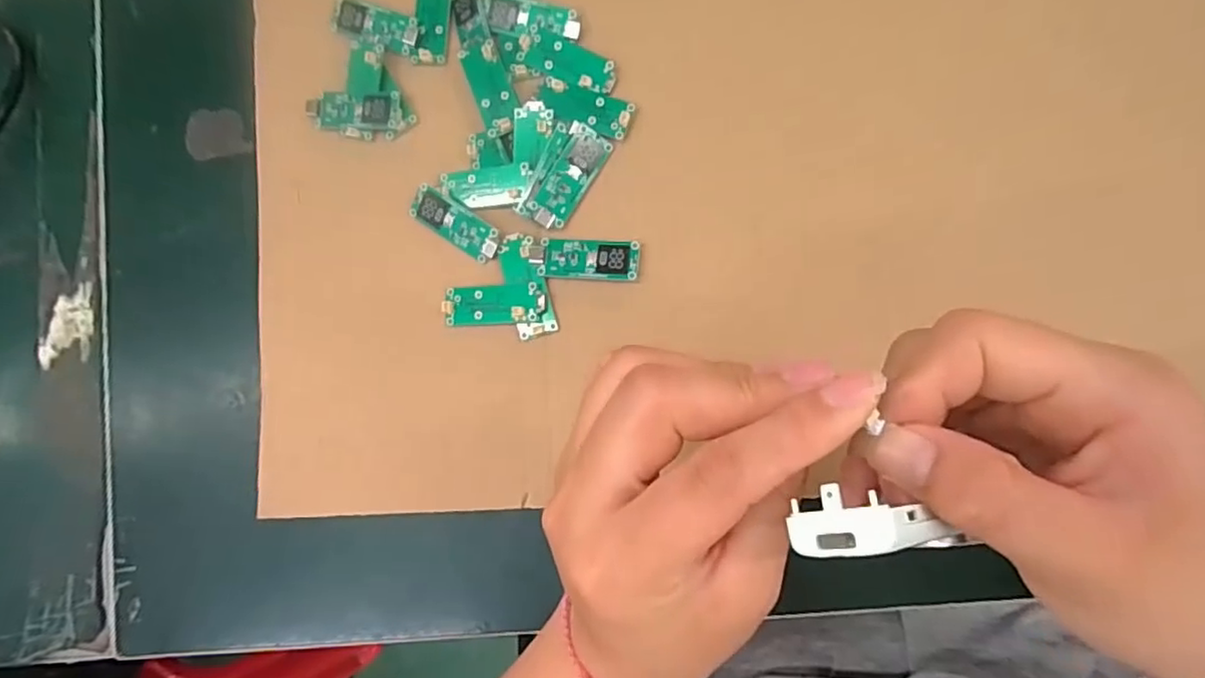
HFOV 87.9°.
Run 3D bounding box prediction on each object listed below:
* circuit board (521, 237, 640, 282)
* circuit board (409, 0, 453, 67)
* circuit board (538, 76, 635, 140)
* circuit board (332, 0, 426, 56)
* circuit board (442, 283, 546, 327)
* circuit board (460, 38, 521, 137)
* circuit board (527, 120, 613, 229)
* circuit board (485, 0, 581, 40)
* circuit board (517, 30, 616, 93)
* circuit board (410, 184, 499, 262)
[{"bbox_3d":[-0.010,-0.038,0.296,0.055,0.005,0.019,4,85,8],"label":"circuit board"},{"bbox_3d":[-0.088,-0.167,0.324,0.018,0.007,0.050,4,85,8],"label":"circuit board"},{"bbox_3d":[-0.009,-0.112,0.302,0.047,0.006,0.021,19,77,4],"label":"circuit board"},{"bbox_3d":[-0.119,-0.162,0.326,0.050,0.008,0.024,19,83,7],"label":"circuit board"},{"bbox_3d":[-0.053,-0.017,0.302,0.050,0.009,0.019,-1,84,8],"label":"circuit board"},{"bbox_3d":[-0.055,-0.123,0.308,0.019,0.006,0.046,-20,82,5],"label":"circuit board"},{"bbox_3d":[-0.016,-0.078,0.301,0.022,0.004,0.052,28,89,-9],"label":"circuit board"},{"bbox_3d":[-0.035,-0.160,0.311,0.050,0.004,0.018,14,87,9],"label":"circuit board"},{"bbox_3d":[-0.018,-0.137,0.308,0.051,0.004,0.020,24,88,9],"label":"circuit board"},{"bbox_3d":[-0.073,-0.057,0.309,0.050,0.004,0.017,33,101,10],"label":"circuit board"}]

